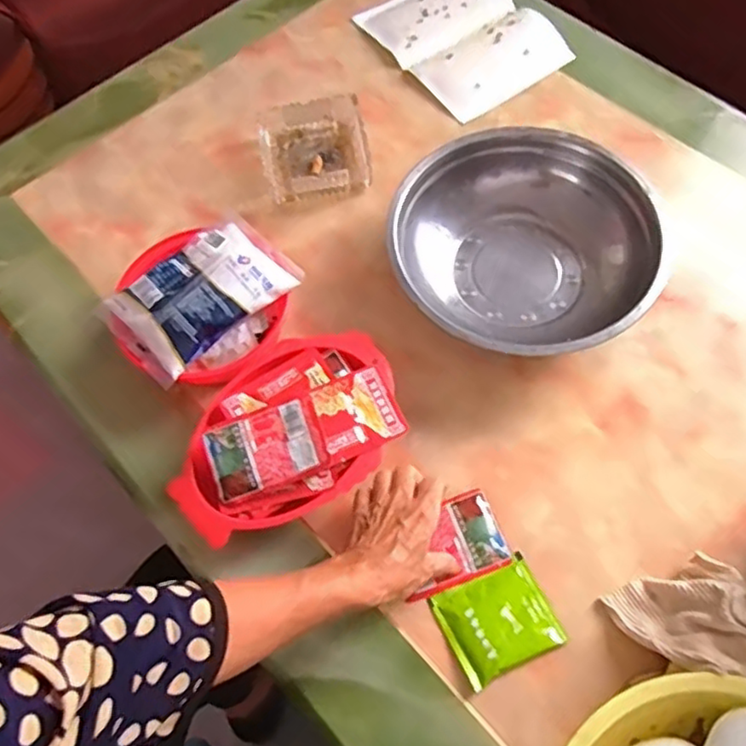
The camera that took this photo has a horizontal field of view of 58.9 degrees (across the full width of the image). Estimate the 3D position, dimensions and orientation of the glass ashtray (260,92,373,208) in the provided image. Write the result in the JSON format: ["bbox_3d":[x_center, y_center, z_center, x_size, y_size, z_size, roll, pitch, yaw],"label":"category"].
[{"bbox_3d":[-0.068,-0.258,0.769,0.116,0.031,0.131,-9,64,0],"label":"glass ashtray"}]

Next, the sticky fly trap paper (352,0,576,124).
[{"bbox_3d":[0.118,-0.434,0.849,0.181,0.016,0.225,-33,67,-12],"label":"sticky fly trap paper"}]

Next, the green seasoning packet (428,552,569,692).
[{"bbox_3d":[0.101,0.202,0.539,0.085,0.012,0.074,-25,65,-8],"label":"green seasoning packet"}]

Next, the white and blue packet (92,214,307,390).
[{"bbox_3d":[-0.166,-0.078,0.631,0.167,0.031,0.110,-40,68,-15],"label":"white and blue packet"}]

